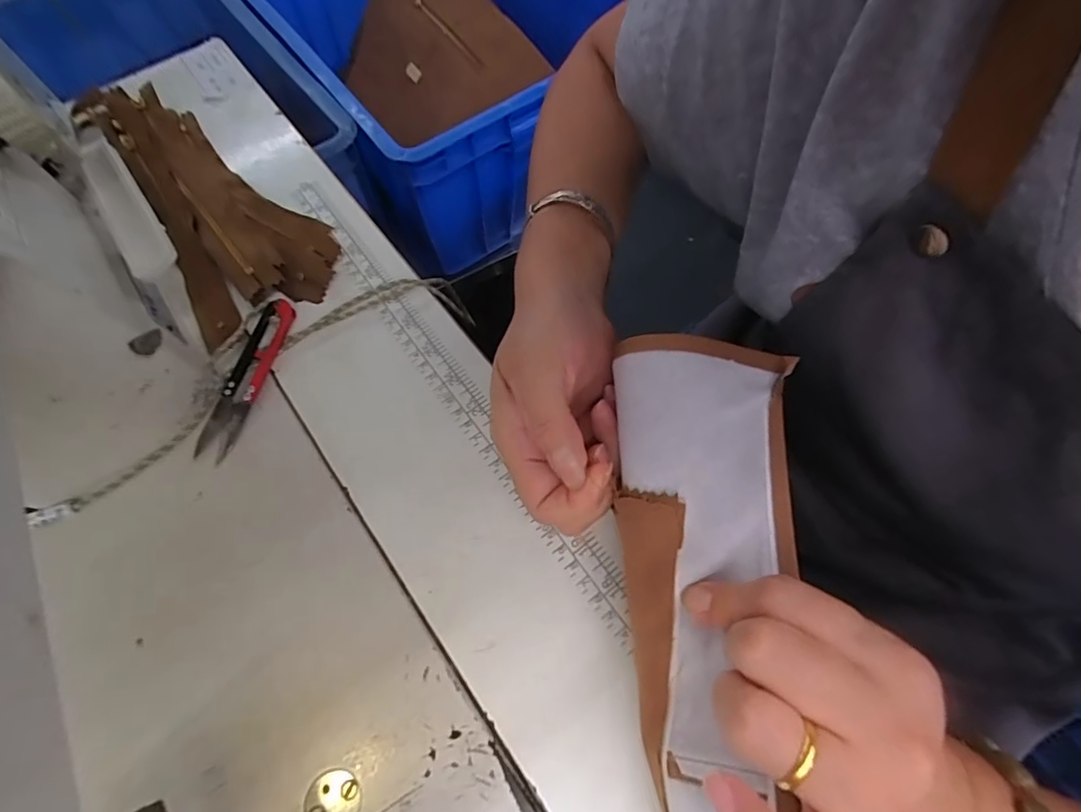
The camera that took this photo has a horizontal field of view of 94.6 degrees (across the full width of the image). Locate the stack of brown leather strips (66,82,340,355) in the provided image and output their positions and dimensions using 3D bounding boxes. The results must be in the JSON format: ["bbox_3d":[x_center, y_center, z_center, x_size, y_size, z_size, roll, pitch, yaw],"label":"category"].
[{"bbox_3d":[-0.238,-0.155,0.357,0.103,0.038,0.229,-33,69,-13],"label":"stack of brown leather strips"}]

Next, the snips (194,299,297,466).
[{"bbox_3d":[-0.183,-0.019,0.305,0.026,0.013,0.102,12,67,7],"label":"snips"}]

